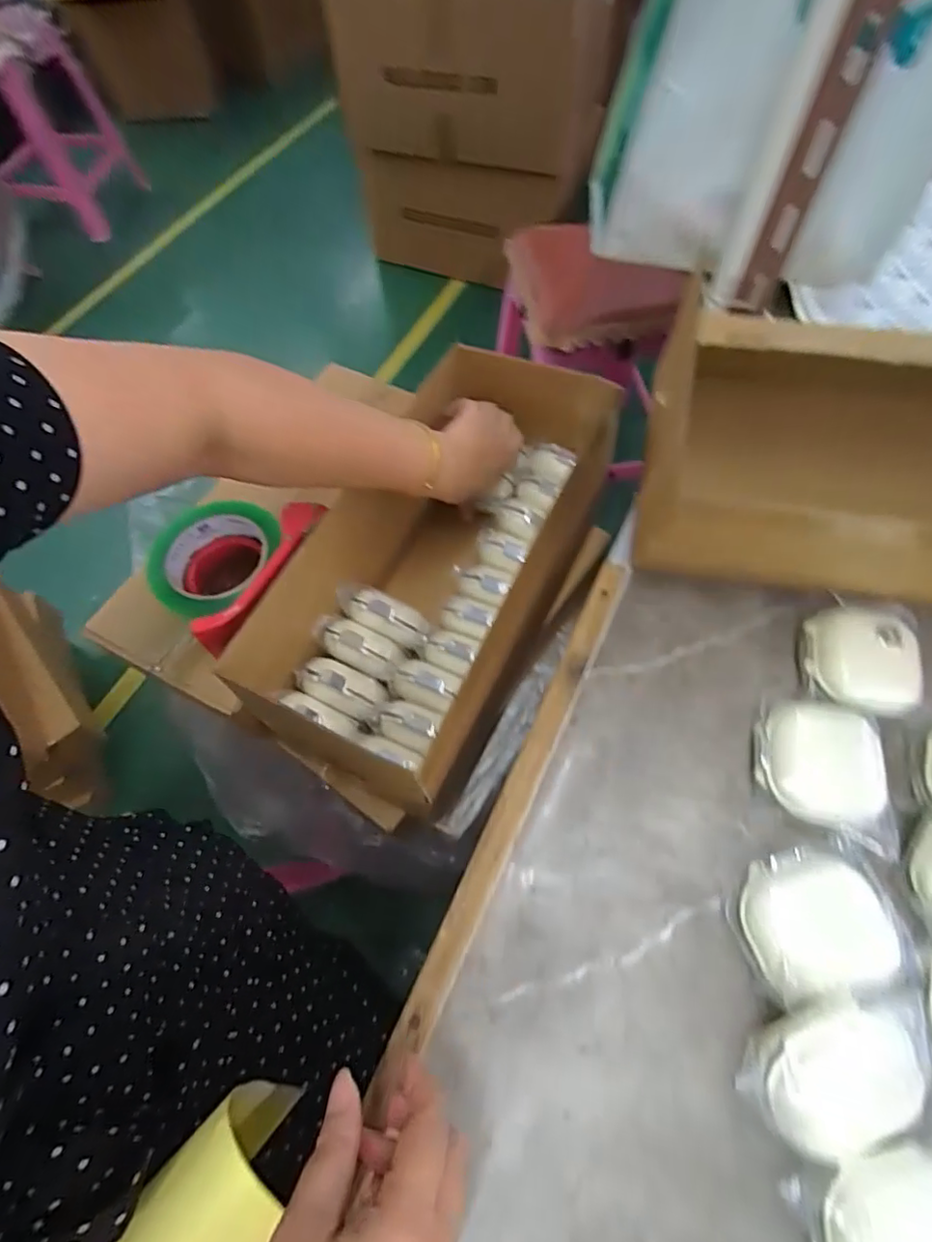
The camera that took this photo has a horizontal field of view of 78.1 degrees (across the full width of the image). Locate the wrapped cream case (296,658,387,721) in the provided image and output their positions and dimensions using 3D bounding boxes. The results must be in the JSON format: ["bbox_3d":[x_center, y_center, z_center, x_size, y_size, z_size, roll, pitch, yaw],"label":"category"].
[{"bbox_3d":[-0.103,0.058,0.489,0.075,0.028,0.037,19,65,13],"label":"wrapped cream case"}]

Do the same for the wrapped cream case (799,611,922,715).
[{"bbox_3d":[0.275,0.028,0.403,0.069,0.027,0.070,7,64,7],"label":"wrapped cream case"}]

